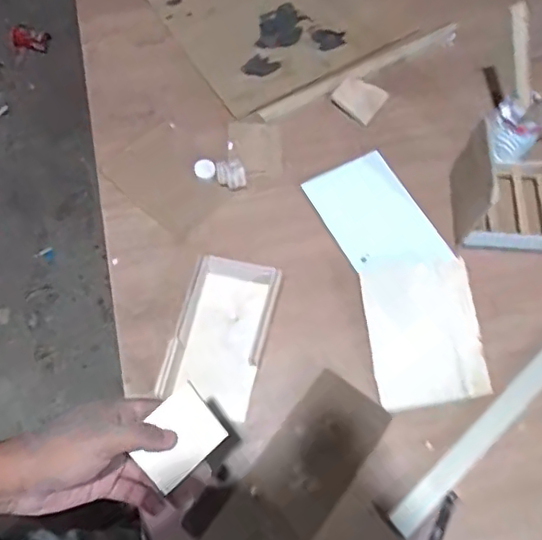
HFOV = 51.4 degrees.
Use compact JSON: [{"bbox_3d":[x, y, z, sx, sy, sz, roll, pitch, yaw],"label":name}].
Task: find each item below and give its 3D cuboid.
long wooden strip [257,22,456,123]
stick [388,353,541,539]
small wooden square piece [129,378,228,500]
[{"bbox_3d":[0.134,-0.296,0.838,0.338,0.013,0.027,-28,71,-12],"label":"long wooden strip"},{"bbox_3d":[0.251,0.176,0.637,0.313,0.006,0.029,-39,74,-16],"label":"stick"},{"bbox_3d":[-0.076,0.133,0.454,0.067,0.012,0.054,-37,73,-15],"label":"small wooden square piece"}]

